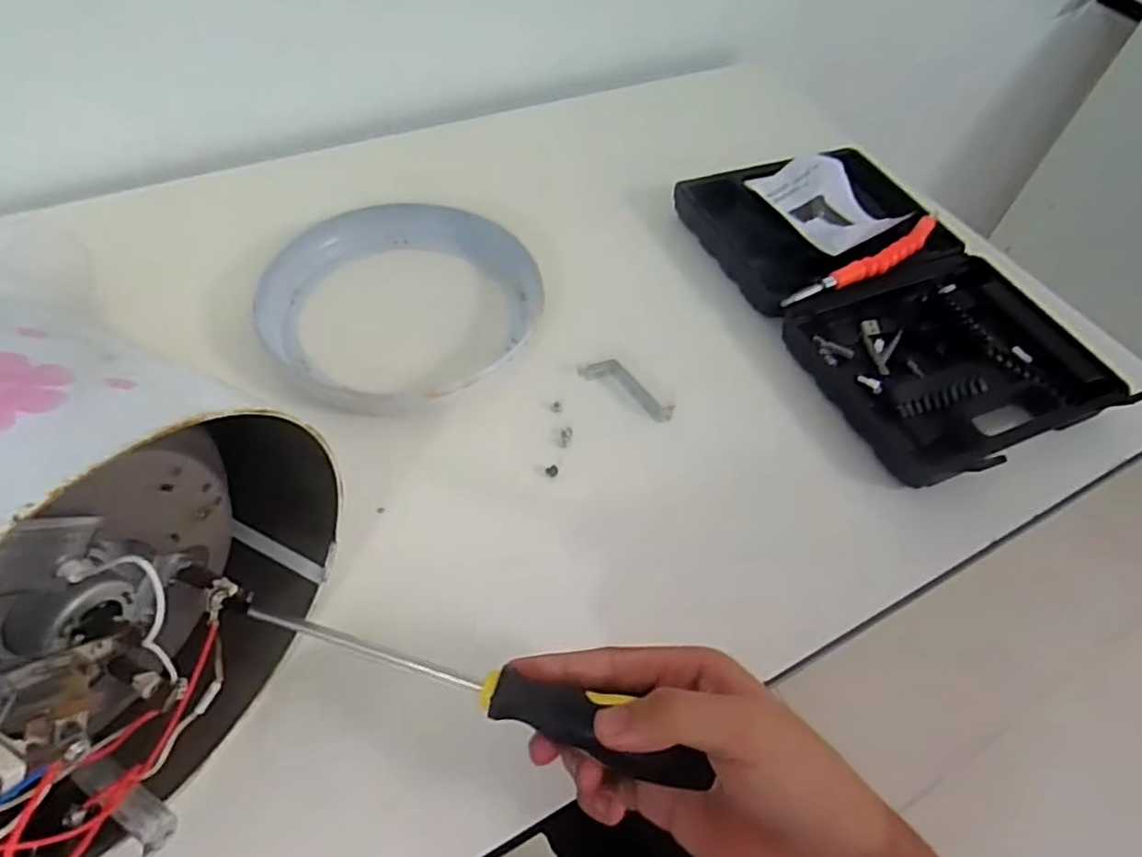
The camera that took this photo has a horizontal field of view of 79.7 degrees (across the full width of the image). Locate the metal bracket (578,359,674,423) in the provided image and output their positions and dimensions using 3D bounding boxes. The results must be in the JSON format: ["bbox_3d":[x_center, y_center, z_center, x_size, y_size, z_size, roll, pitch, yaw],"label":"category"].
[{"bbox_3d":[0.043,-0.031,0.498,0.074,0.009,0.023,30,57,18],"label":"metal bracket"}]

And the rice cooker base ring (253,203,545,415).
[{"bbox_3d":[-0.125,-0.098,0.521,0.206,0.033,0.186,-26,58,-21],"label":"rice cooker base ring"}]

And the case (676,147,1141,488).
[{"bbox_3d":[0.252,-0.117,0.554,0.196,0.035,0.329,-18,56,-17],"label":"case"}]

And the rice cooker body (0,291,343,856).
[{"bbox_3d":[-0.221,0.059,0.281,0.151,0.205,0.178,20,60,9],"label":"rice cooker body"}]

